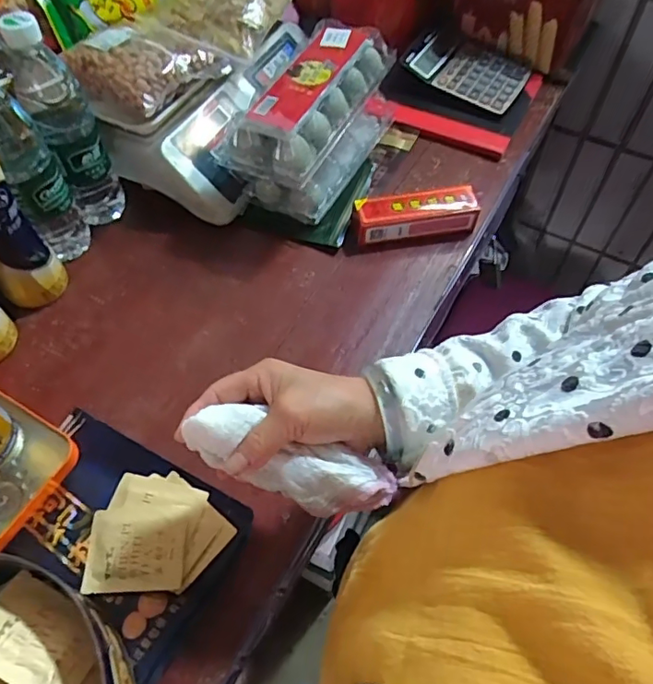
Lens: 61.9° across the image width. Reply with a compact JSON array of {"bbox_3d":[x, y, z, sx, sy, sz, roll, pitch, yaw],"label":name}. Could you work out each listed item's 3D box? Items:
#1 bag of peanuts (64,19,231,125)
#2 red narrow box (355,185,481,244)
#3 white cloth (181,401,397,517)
[{"bbox_3d":[-0.191,-0.293,0.578,0.127,0.050,0.137,36,63,22],"label":"bag of peanuts"},{"bbox_3d":[0.101,-0.140,0.591,0.133,0.042,0.034,-5,56,-3],"label":"red narrow box"},{"bbox_3d":[-0.023,0.077,0.346,0.136,0.022,0.040,21,57,-5],"label":"white cloth"}]

